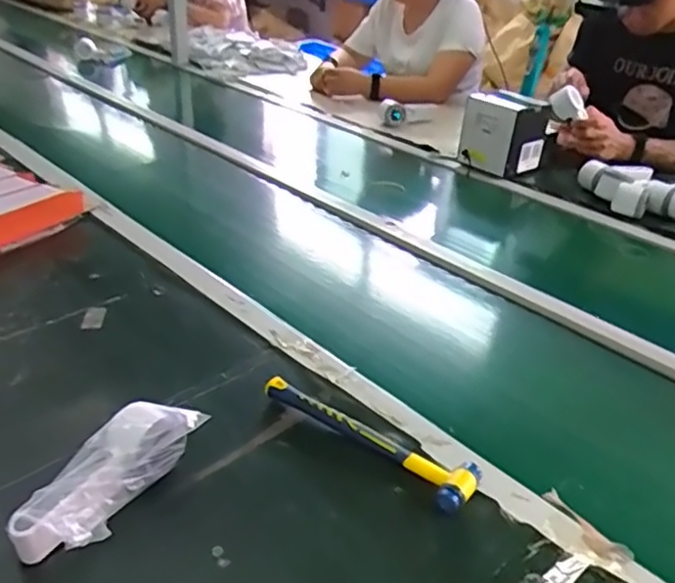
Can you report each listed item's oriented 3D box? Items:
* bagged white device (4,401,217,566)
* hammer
[{"bbox_3d":[-0.207,0.169,0.582,0.067,0.067,0.177,25,38,31],"label":"bagged white device"},{"bbox_3d":[0.033,0.143,0.668,0.243,0.022,0.057,26,38,32],"label":"hammer"}]

